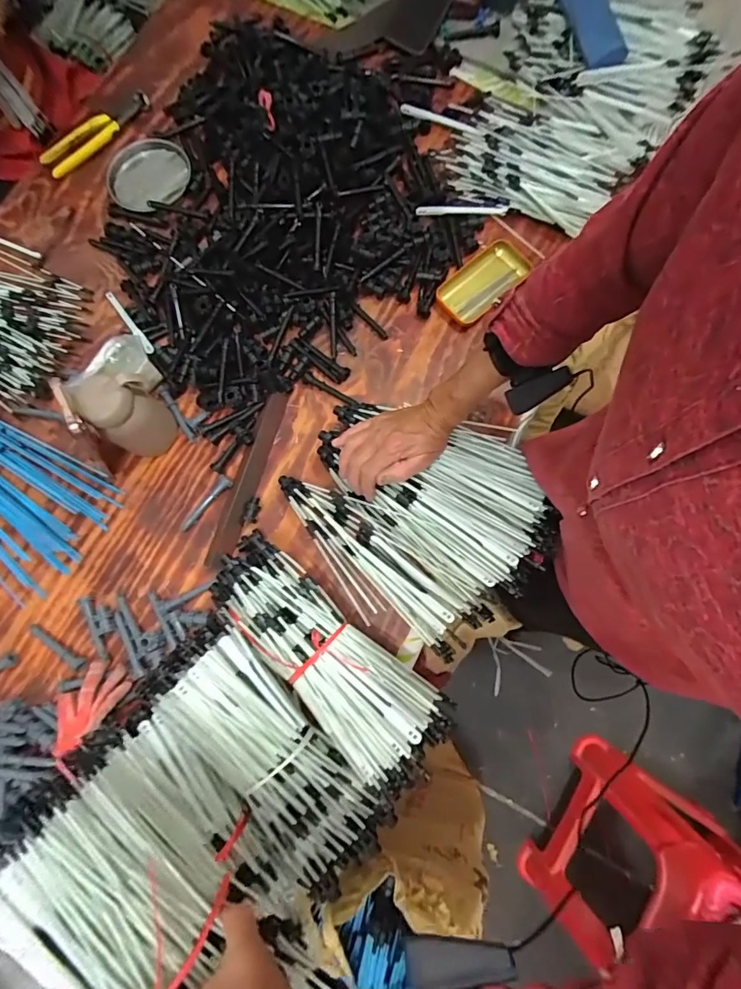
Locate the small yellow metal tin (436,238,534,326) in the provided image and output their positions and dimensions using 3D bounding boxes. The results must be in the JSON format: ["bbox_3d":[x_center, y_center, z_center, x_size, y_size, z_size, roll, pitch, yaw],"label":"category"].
[{"bbox_3d":[0.173,-0.328,0.708,0.159,0.021,0.076,-43,81,-7],"label":"small yellow metal tin"}]

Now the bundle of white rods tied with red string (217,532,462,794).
[{"bbox_3d":[-0.064,0.189,0.554,0.341,0.096,0.125,40,82,8],"label":"bundle of white rods tied with red string"}]

